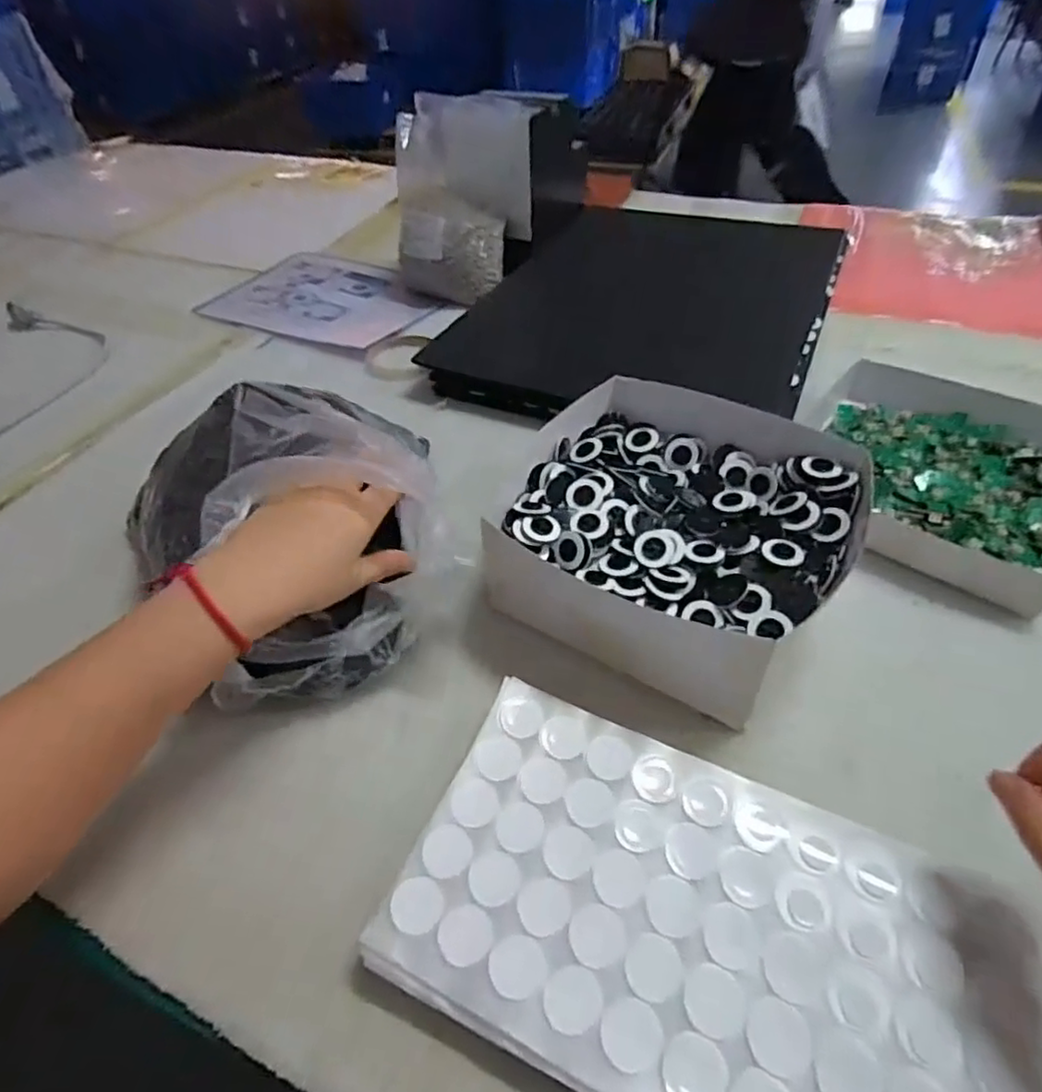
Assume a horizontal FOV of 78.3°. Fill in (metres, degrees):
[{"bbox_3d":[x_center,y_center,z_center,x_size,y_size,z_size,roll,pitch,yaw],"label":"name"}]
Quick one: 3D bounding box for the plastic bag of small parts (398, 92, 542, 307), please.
[{"bbox_3d":[-0.072,-0.429,0.795,0.163,0.231,0.060,9,19,5],"label":"plastic bag of small parts"}]

